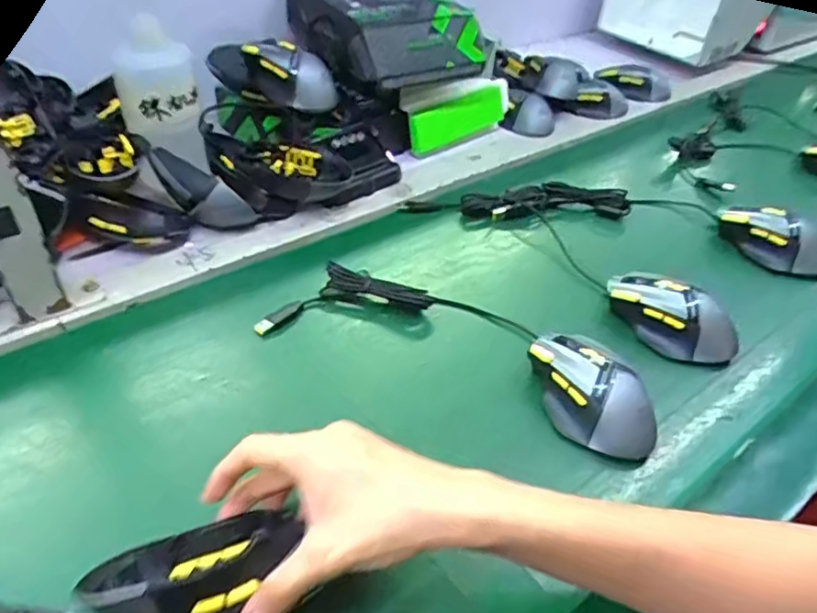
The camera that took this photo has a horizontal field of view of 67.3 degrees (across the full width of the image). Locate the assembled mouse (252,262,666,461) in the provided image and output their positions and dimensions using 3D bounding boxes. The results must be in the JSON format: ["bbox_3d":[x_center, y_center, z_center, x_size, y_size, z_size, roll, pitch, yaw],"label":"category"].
[{"bbox_3d":[0.042,0.021,0.507,0.317,0.036,0.113,16,42,11],"label":"assembled mouse"}]

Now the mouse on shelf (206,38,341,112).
[{"bbox_3d":[-0.147,-0.253,0.661,0.155,0.055,0.036,27,45,22],"label":"mouse on shelf"}]

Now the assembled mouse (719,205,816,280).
[{"bbox_3d":[0.396,-0.069,0.656,0.116,0.049,0.065,14,42,9],"label":"assembled mouse"}]

